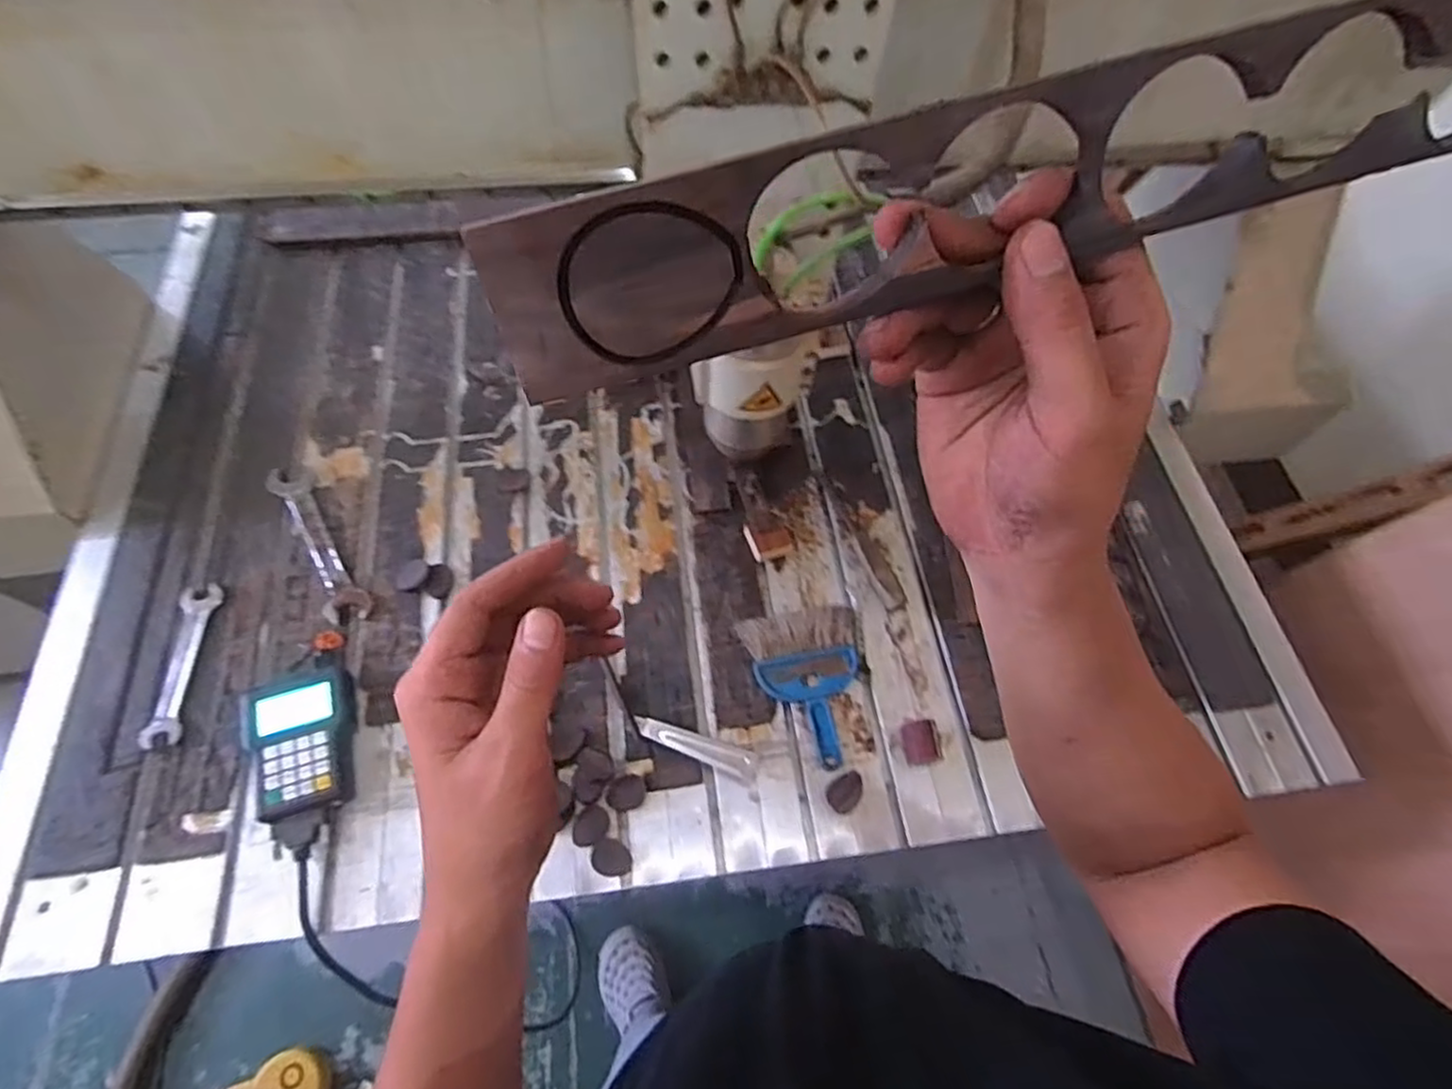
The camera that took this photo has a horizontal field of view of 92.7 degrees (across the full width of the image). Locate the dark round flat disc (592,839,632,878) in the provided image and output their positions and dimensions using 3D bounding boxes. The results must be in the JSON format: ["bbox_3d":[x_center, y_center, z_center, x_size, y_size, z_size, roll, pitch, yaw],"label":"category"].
[{"bbox_3d":[-0.120,0.331,0.730,0.044,0.004,0.033,24,63,8],"label":"dark round flat disc"}]

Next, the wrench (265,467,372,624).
[{"bbox_3d":[-0.516,-0.003,0.876,0.048,0.008,0.253,-30,68,-18],"label":"wrench"}]

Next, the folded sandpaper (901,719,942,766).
[{"bbox_3d":[0.222,0.226,0.791,0.037,0.025,0.046,-5,63,-7],"label":"folded sandpaper"}]

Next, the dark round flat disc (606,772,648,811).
[{"bbox_3d":[-0.108,0.271,0.755,0.042,0.004,0.036,-15,64,-12],"label":"dark round flat disc"}]

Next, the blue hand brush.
[{"bbox_3d":[0.107,0.162,0.814,0.133,0.023,0.178,-13,64,-11],"label":"blue hand brush"}]

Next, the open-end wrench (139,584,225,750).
[{"bbox_3d":[-0.625,0.134,0.794,0.042,0.007,0.187,-1,62,-5],"label":"open-end wrench"}]

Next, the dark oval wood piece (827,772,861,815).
[{"bbox_3d":[0.134,0.274,0.769,0.044,0.008,0.033,-35,70,-20],"label":"dark oval wood piece"}]

